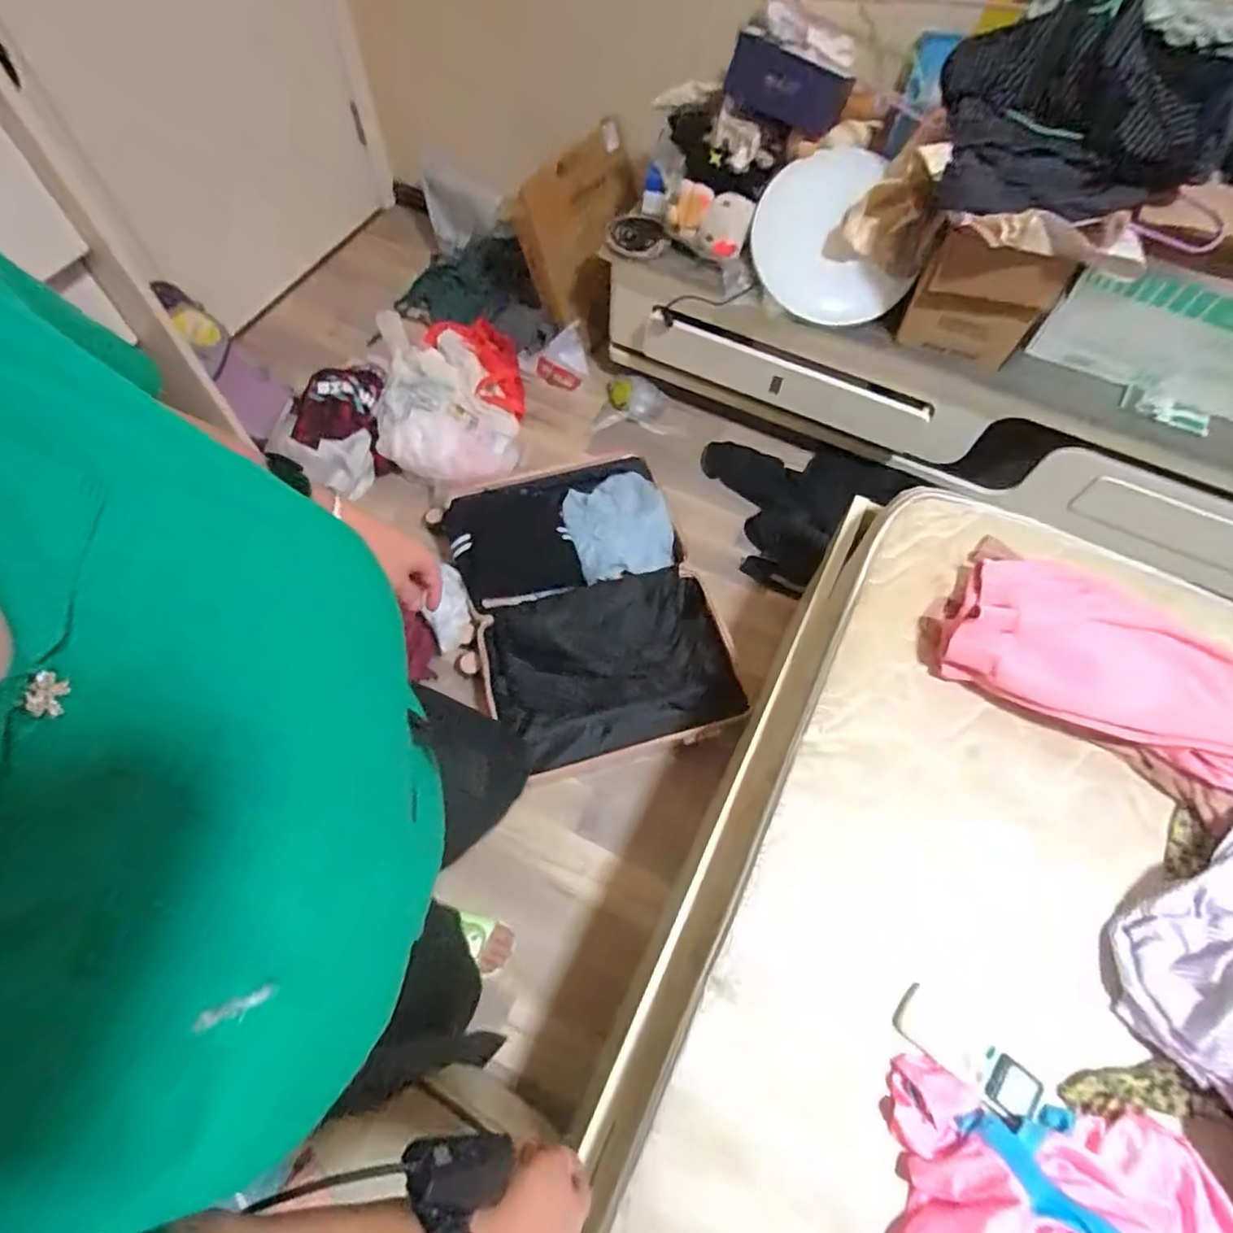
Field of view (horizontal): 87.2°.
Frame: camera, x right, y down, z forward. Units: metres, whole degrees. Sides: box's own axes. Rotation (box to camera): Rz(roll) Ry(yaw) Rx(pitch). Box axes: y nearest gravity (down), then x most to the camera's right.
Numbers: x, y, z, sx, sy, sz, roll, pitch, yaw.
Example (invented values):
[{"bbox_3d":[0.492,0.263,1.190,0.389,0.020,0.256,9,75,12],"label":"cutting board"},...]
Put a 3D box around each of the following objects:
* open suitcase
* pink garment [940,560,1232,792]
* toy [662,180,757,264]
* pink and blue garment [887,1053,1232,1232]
[{"bbox_3d":[-0.072,-0.029,1.443,0.492,0.090,0.709,-16,64,-10],"label":"open suitcase"},{"bbox_3d":[0.683,0.047,0.892,0.414,0.073,0.253,25,64,11],"label":"pink garment"},{"bbox_3d":[0.215,-0.871,1.436,0.206,0.123,0.080,37,30,19],"label":"toy"},{"bbox_3d":[0.442,0.579,0.631,0.317,0.091,0.176,12,63,5],"label":"pink and blue garment"}]

